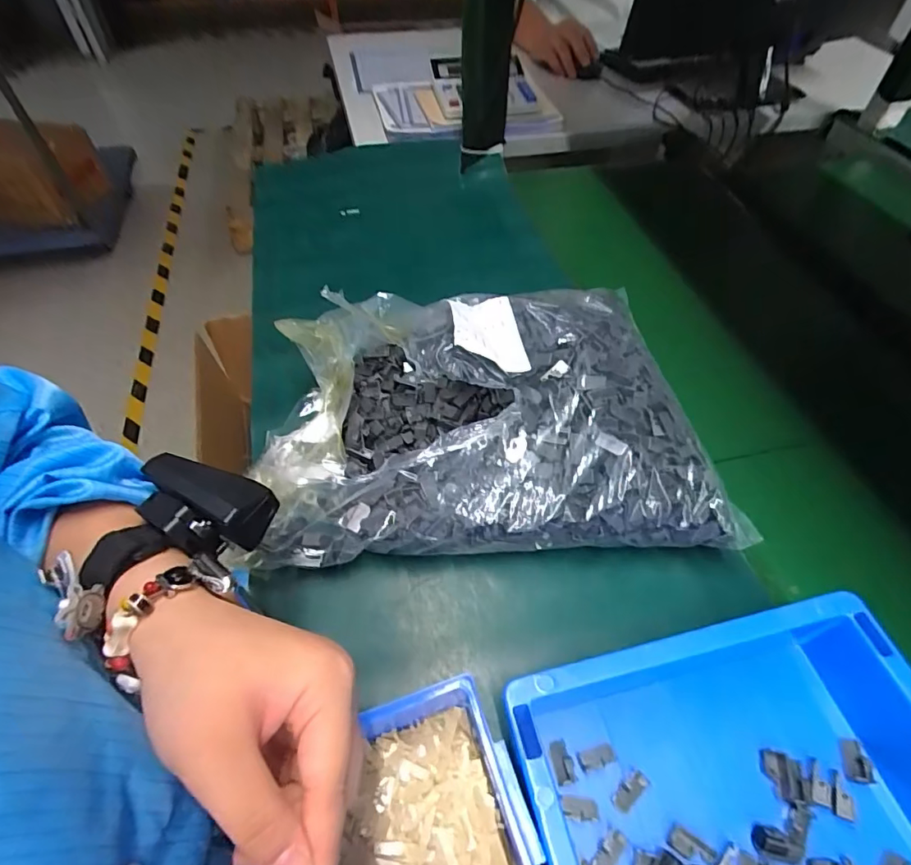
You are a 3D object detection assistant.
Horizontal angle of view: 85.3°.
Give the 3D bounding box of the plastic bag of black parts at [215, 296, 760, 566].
[{"bbox_3d":[0.018,-0.021,0.382,0.342,0.125,0.217,-1,53,-1],"label":"plastic bag of black parts"}]

